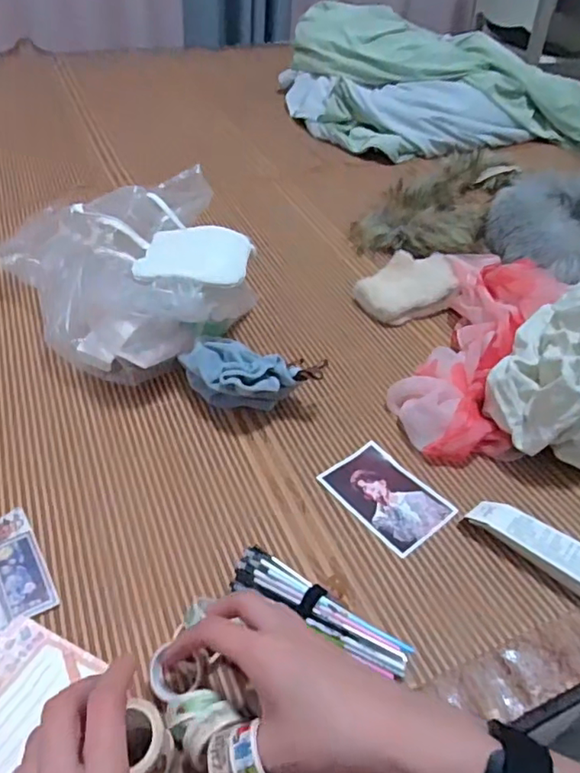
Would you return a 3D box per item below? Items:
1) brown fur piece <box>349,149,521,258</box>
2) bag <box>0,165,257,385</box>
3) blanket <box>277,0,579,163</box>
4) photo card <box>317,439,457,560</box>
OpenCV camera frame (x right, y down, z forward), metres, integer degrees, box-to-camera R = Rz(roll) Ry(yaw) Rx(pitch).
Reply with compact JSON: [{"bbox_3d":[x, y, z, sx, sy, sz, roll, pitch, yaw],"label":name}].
[{"bbox_3d":[0.248,-0.312,0.935,0.177,0.078,0.393,23,44,16],"label":"brown fur piece"},{"bbox_3d":[-0.181,-0.148,0.680,0.247,0.116,0.311,-22,49,-29],"label":"bag"},{"bbox_3d":[0.392,-0.683,1.293,0.779,0.178,0.543,-5,43,-13],"label":"blanket"},{"bbox_3d":[0.086,0.097,0.513,0.072,0.004,0.105,-28,50,-29],"label":"photo card"}]

